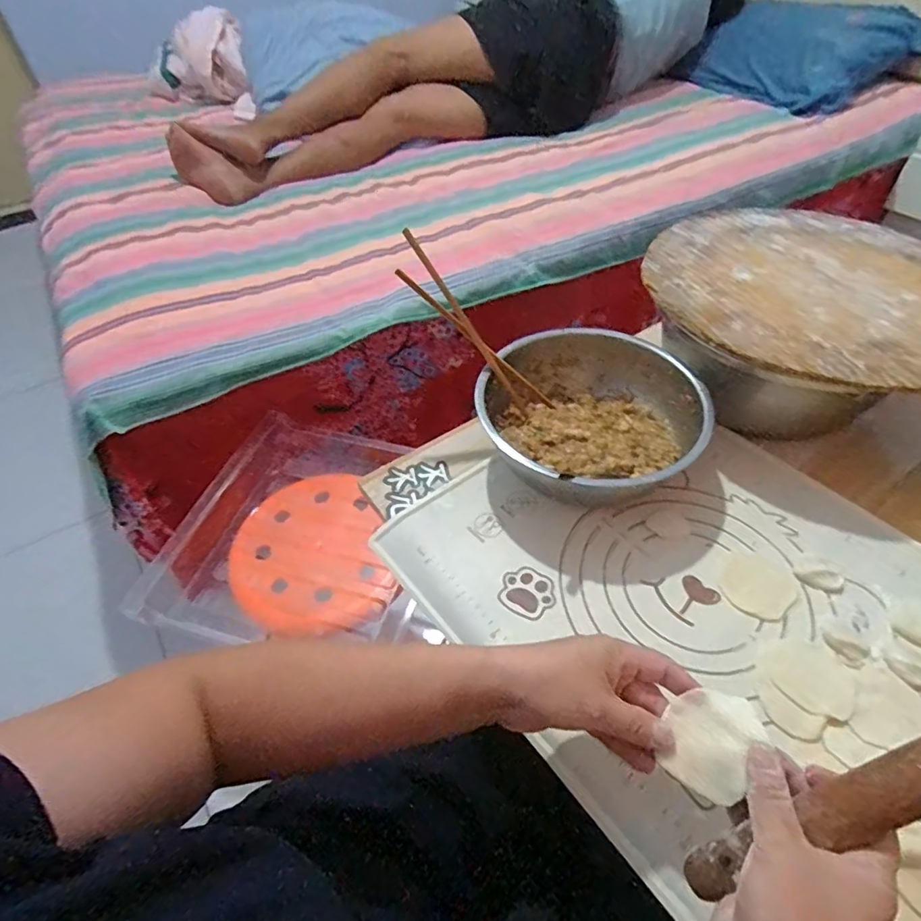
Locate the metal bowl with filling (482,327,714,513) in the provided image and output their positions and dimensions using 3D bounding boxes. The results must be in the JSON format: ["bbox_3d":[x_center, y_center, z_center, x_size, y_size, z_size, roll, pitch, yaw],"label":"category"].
[{"bbox_3d":[0.139,-0.042,0.575,0.206,0.084,0.223,-2,49,2],"label":"metal bowl with filling"}]

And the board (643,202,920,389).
[{"bbox_3d":[0.390,-0.195,0.591,0.351,0.018,0.341,33,57,30],"label":"board"}]

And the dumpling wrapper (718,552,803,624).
[{"bbox_3d":[0.267,0.110,0.482,0.062,0.004,0.058,-36,57,-25],"label":"dumpling wrapper"}]

